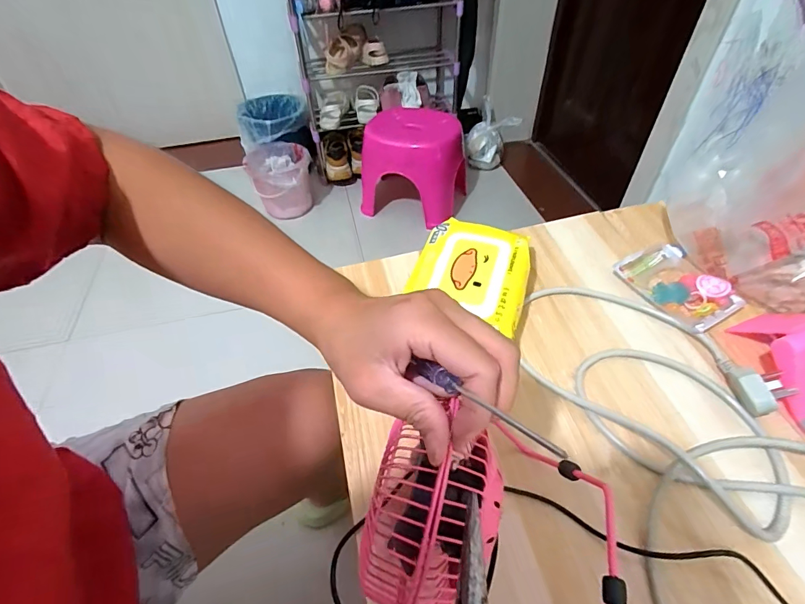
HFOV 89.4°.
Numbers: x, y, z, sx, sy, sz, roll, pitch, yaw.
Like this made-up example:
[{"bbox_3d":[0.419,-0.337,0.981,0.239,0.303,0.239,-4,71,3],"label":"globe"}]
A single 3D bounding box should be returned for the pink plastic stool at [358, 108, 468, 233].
[{"bbox_3d":[0.041,-0.442,1.329,0.315,0.280,0.239,12,49,14],"label":"pink plastic stool"}]

